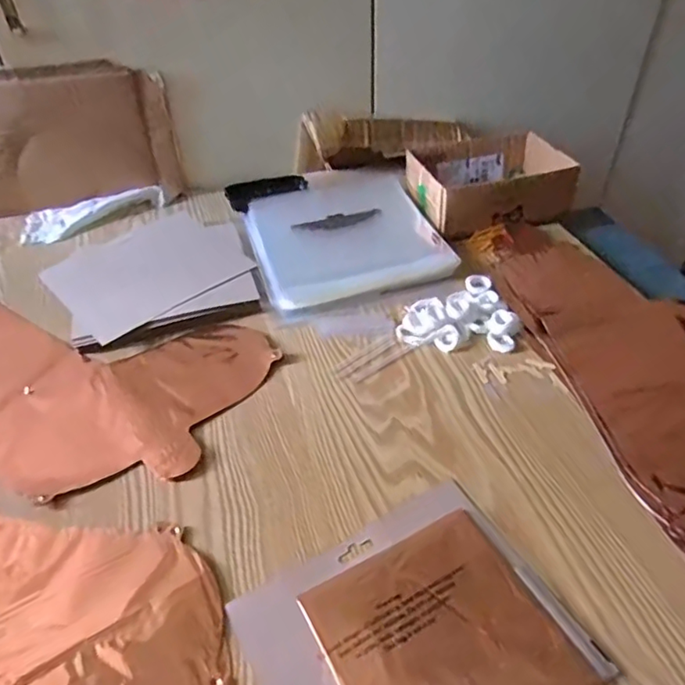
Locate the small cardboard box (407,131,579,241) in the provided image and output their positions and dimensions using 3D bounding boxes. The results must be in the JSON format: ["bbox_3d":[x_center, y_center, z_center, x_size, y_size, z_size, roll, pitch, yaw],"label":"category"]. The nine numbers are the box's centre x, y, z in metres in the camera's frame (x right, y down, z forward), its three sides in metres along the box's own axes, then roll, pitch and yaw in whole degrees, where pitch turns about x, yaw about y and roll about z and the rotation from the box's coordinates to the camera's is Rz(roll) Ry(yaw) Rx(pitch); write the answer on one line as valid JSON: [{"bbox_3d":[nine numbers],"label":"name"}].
[{"bbox_3d":[0.192,-0.215,0.753,0.193,0.052,0.151,-11,44,-9],"label":"small cardboard box"}]

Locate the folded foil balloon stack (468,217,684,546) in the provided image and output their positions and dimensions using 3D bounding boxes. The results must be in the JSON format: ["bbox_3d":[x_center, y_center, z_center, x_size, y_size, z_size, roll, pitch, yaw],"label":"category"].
[{"bbox_3d":[0.298,0.020,0.548,0.190,0.025,0.481,-11,44,-8],"label":"folded foil balloon stack"}]

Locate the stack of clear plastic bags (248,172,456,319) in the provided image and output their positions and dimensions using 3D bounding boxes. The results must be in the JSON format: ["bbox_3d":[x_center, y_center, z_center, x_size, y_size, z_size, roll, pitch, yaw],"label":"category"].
[{"bbox_3d":[-0.005,-0.139,0.704,0.213,0.024,0.263,-14,44,-11],"label":"stack of clear plastic bags"}]

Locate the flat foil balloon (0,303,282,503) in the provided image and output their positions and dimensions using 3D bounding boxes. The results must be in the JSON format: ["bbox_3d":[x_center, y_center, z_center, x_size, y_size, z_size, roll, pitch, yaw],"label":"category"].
[{"bbox_3d":[-0.291,0.021,0.567,0.403,0.009,0.223,17,47,20],"label":"flat foil balloon"}]

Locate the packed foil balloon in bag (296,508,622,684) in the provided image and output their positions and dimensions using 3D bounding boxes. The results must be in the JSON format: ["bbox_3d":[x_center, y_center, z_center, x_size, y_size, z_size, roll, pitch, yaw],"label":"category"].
[{"bbox_3d":[0.070,0.189,0.368,0.151,0.010,0.137,-22,46,-19],"label":"packed foil balloon in bag"}]

